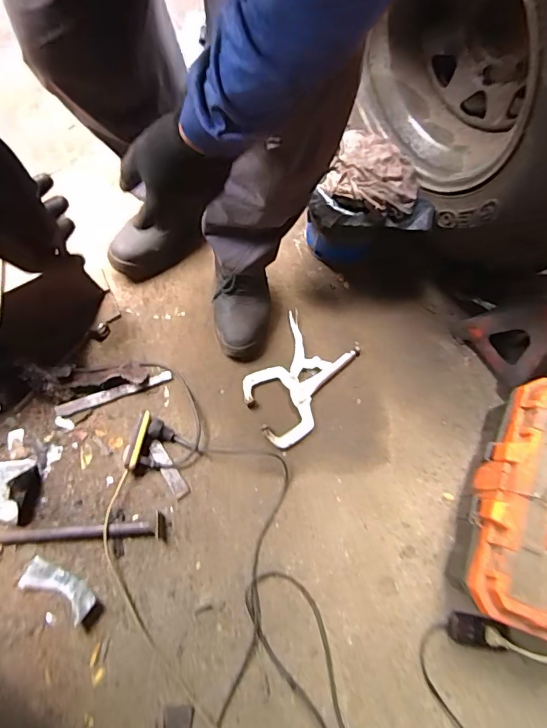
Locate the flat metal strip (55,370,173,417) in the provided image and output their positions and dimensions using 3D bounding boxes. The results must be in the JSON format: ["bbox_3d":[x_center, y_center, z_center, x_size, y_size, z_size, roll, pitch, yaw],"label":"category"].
[{"bbox_3d":[-0.319,0.058,0.926,0.230,0.014,0.026,-19,76,-7],"label":"flat metal strip"}]

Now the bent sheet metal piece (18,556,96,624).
[{"bbox_3d":[-0.382,0.398,0.818,0.131,0.031,0.052,29,76,6],"label":"bent sheet metal piece"}]

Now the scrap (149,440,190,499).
[{"bbox_3d":[-0.203,0.203,0.886,0.028,0.016,0.118,-32,78,-10],"label":"scrap"}]

